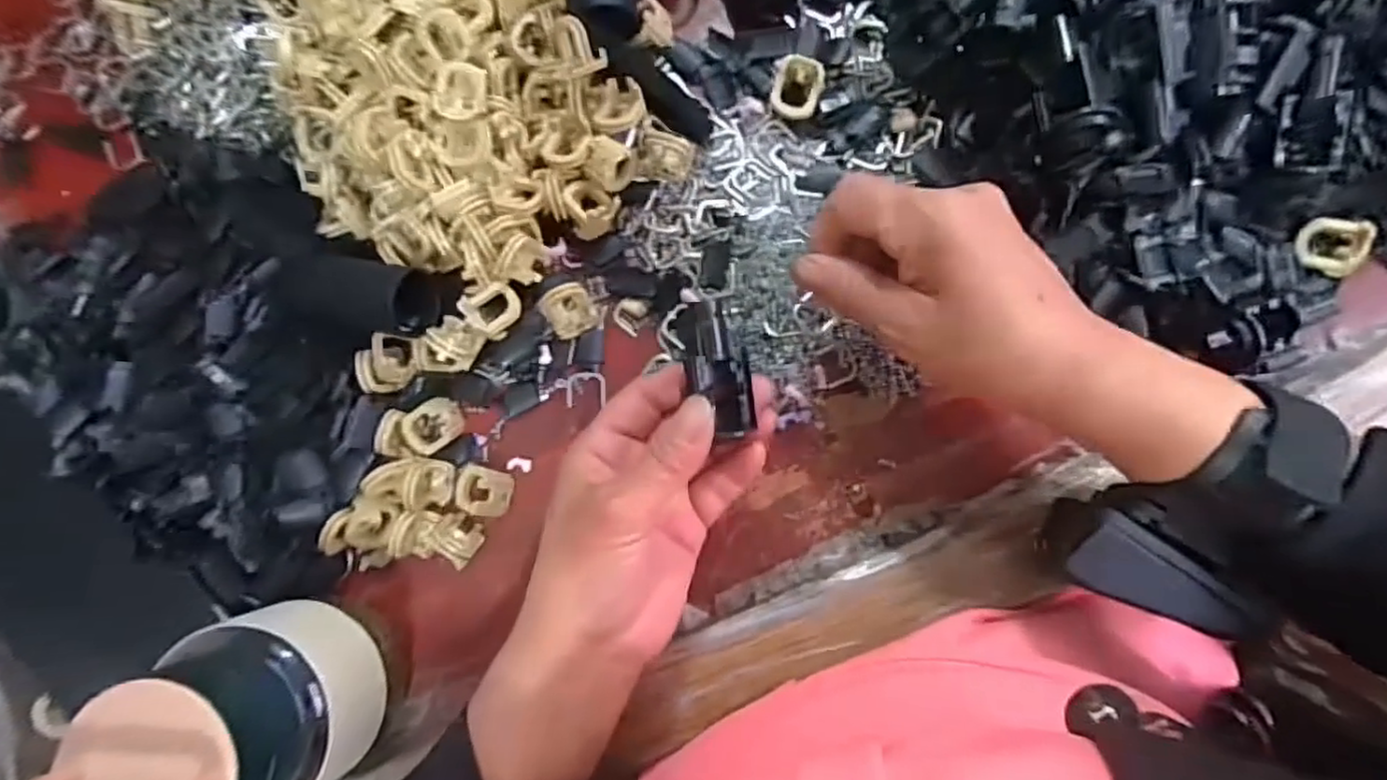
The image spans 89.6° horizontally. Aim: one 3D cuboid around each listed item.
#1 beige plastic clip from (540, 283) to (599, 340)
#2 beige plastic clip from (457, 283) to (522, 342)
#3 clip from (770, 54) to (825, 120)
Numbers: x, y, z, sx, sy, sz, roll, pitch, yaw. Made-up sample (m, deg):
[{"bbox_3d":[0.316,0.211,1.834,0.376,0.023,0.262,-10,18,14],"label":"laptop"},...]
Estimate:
[{"bbox_3d":[-0.060,-0.040,0.329,0.023,0.015,0.026,-40,124,-3],"label":"beige plastic clip"},{"bbox_3d":[-0.094,-0.039,0.324,0.024,0.014,0.024,34,90,6],"label":"beige plastic clip"},{"bbox_3d":[0.048,-0.140,0.324,0.026,0.009,0.026,2,115,4],"label":"clip"}]

